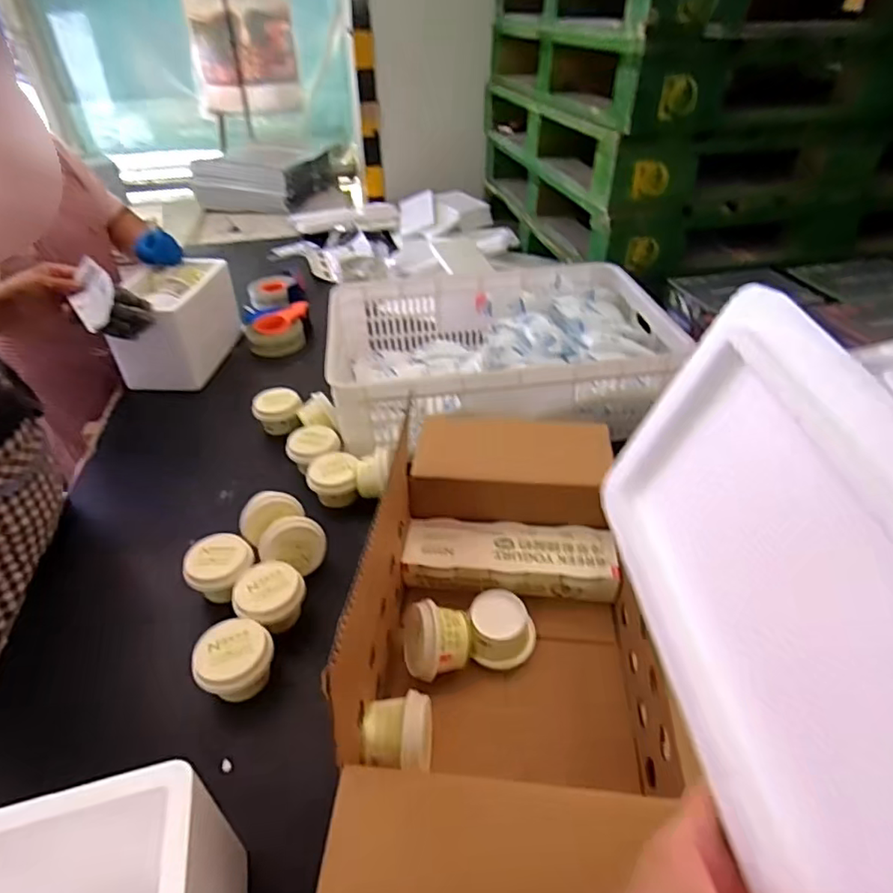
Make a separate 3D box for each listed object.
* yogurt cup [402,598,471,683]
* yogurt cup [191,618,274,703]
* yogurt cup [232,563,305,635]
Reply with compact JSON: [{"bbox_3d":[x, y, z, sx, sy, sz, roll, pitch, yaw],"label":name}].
[{"bbox_3d":[-0.013,0.229,0.657,0.079,0.084,0.076,1,38,1],"label":"yogurt cup"},{"bbox_3d":[-0.248,0.249,0.666,0.076,0.053,0.081,0,38,0],"label":"yogurt cup"},{"bbox_3d":[-0.227,0.196,0.737,0.080,0.070,0.083,0,38,0],"label":"yogurt cup"}]

